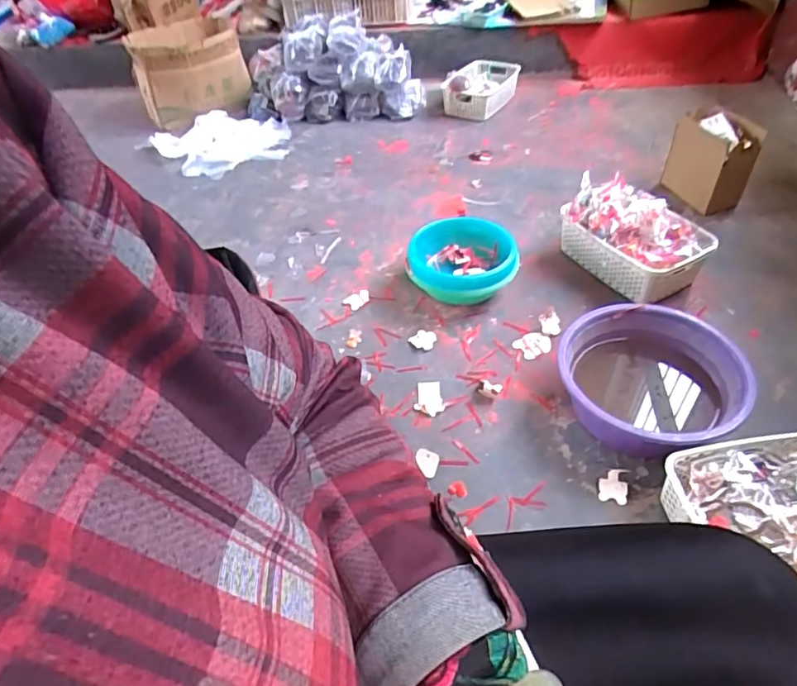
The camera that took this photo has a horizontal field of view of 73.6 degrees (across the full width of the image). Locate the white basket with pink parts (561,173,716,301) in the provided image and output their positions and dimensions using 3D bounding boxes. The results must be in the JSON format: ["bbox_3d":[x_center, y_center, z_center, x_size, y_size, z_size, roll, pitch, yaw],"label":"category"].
[{"bbox_3d":[0.498,-0.227,1.156,0.171,0.157,0.300,-25,48,-18],"label":"white basket with pink parts"}]

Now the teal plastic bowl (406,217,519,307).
[{"bbox_3d":[0.137,-0.167,1.166,0.231,0.105,0.217,-1,45,5],"label":"teal plastic bowl"}]

